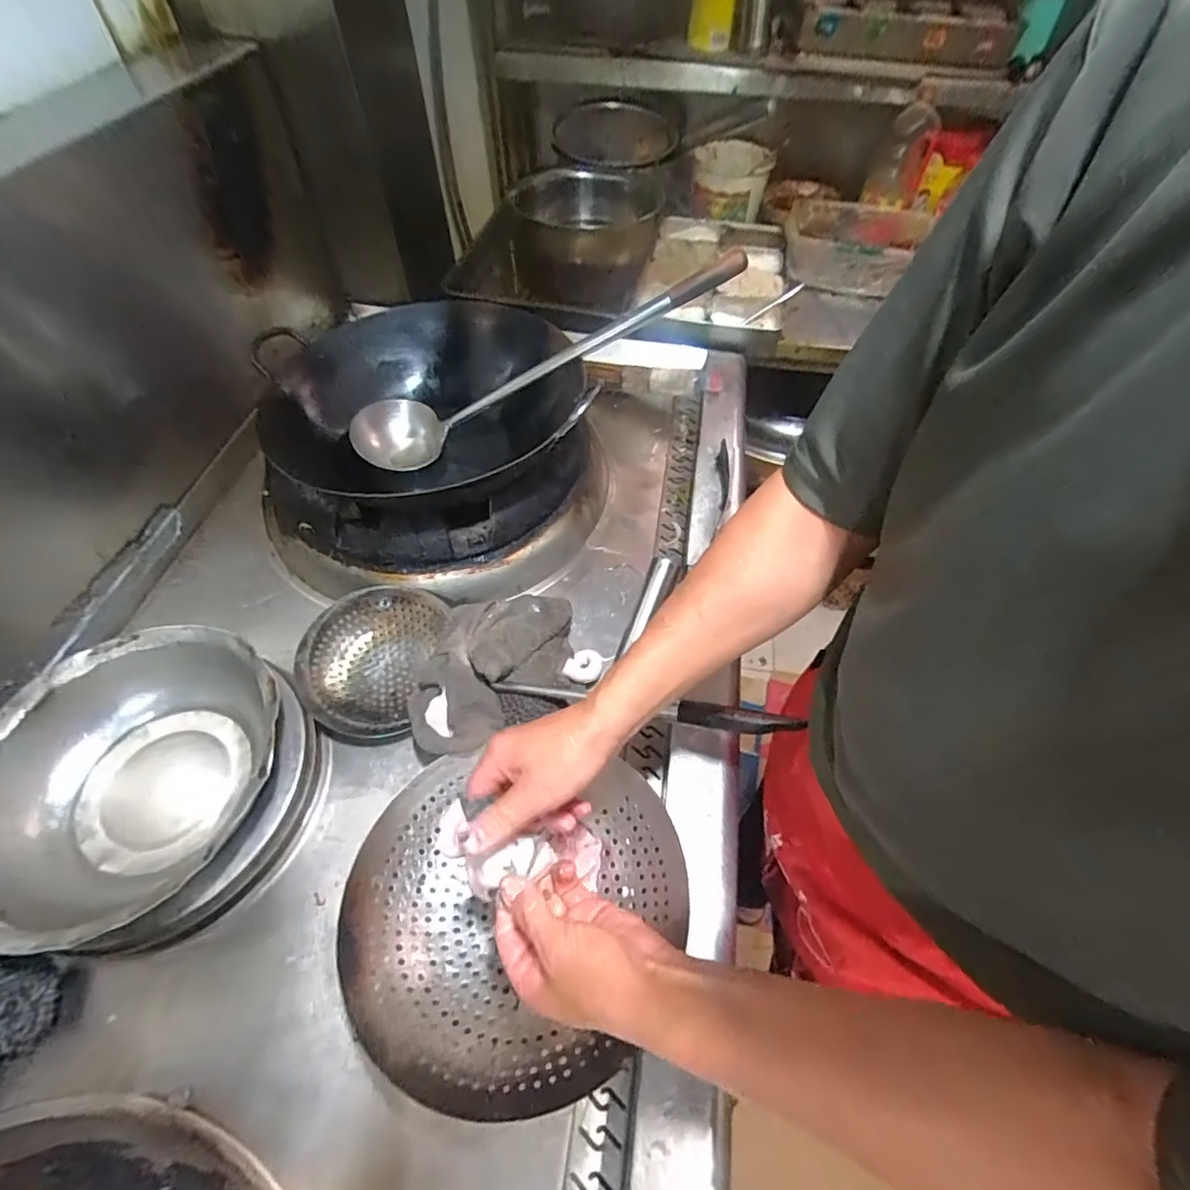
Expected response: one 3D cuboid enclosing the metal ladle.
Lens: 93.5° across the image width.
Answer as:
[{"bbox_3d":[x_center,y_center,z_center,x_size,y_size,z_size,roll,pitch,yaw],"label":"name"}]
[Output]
[{"bbox_3d":[-0.071,-0.329,0.781,0.572,0.095,0.111,-21,55,11],"label":"metal ladle"}]

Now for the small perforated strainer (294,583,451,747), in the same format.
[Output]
[{"bbox_3d":[-0.271,0.084,0.691,0.169,0.053,0.198,-5,56,-4],"label":"small perforated strainer"}]

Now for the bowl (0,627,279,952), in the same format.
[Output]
[{"bbox_3d":[-0.456,0.190,0.575,0.273,0.113,0.286,0,55,0],"label":"bowl"}]

